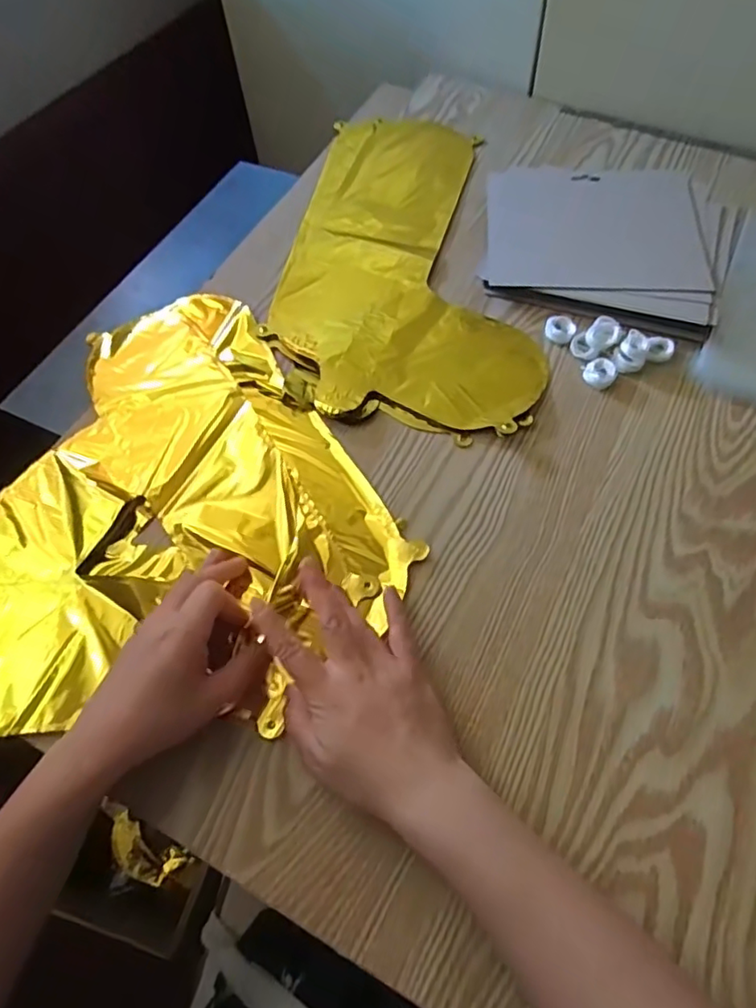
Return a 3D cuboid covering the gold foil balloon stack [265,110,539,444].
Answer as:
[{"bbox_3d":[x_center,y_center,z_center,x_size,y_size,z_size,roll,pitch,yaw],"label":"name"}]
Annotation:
[{"bbox_3d":[0.034,-0.242,0.561,0.232,0.011,0.407,6,61,6],"label":"gold foil balloon stack"}]

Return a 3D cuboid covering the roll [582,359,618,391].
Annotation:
[{"bbox_3d":[0.182,-0.107,0.479,0.025,0.006,0.029,22,64,14],"label":"roll"}]

